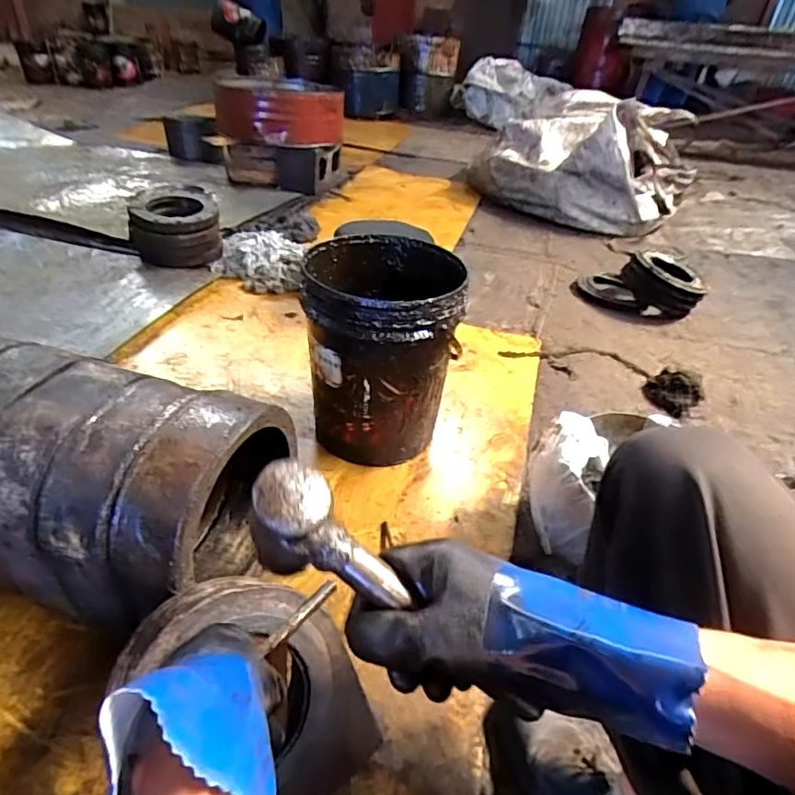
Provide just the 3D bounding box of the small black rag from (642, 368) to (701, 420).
[{"bbox_3d":[0.696,-0.019,1.311,0.131,0.069,0.123,28,42,26],"label":"small black rag"}]

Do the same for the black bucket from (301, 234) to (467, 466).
[{"bbox_3d":[-0.038,-0.084,1.042,0.286,0.379,0.297,5,37,-2],"label":"black bucket"}]

